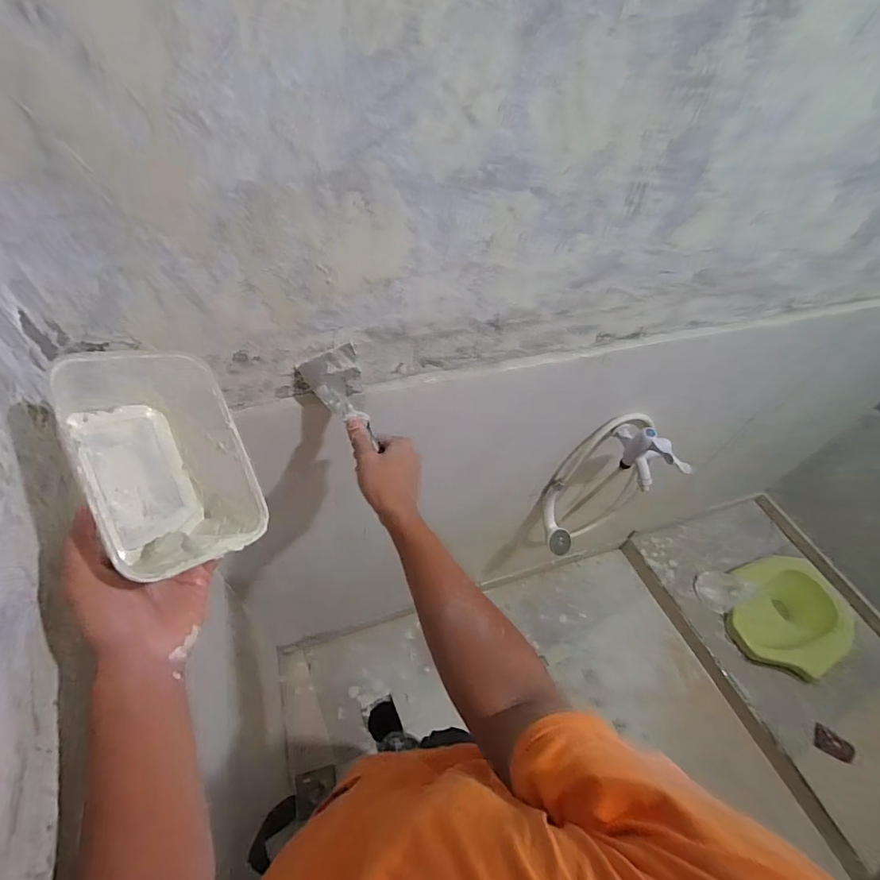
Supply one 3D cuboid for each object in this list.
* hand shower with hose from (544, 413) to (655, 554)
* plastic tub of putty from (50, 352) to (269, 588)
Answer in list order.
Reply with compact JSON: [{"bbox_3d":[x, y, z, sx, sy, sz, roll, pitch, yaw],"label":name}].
[{"bbox_3d":[0.362,0.110,1.048,0.196,0.379,0.132,-15,59,-14],"label":"hand shower with hose"},{"bbox_3d":[-0.230,0.020,0.380,0.118,0.077,0.176,-14,82,-50],"label":"plastic tub of putty"}]

